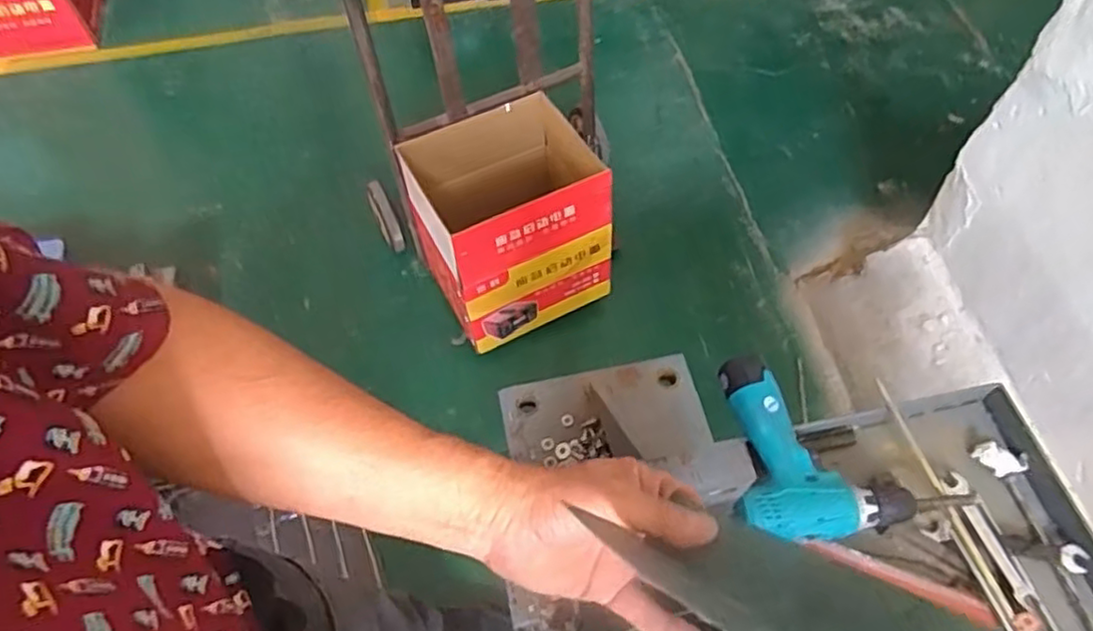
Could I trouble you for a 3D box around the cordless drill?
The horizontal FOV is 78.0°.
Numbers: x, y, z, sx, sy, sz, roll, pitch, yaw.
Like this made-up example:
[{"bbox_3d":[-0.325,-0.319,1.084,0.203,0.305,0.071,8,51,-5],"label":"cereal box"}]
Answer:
[{"bbox_3d":[0.319,0.140,0.730,0.245,0.054,0.196,-3,60,-1],"label":"cordless drill"}]

